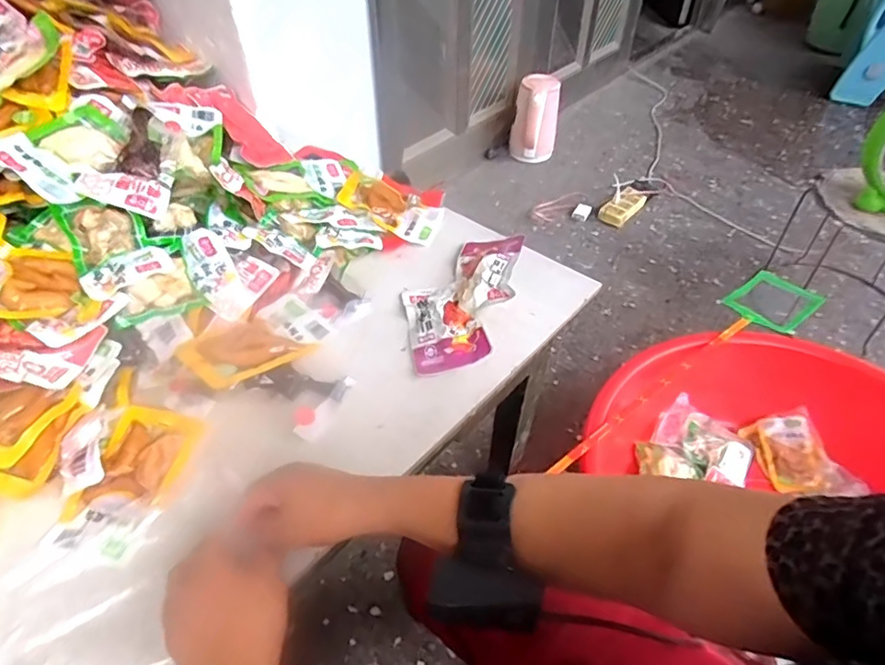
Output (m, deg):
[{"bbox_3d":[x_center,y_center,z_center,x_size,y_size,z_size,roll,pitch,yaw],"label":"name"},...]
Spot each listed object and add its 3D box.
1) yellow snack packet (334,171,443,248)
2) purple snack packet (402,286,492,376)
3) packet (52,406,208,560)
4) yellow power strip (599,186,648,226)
[{"bbox_3d":[-0.069,-0.173,0.742,0.139,0.011,0.081,28,54,-5],"label":"yellow snack packet"},{"bbox_3d":[-0.002,-0.012,0.600,0.077,0.018,0.137,-10,46,-10],"label":"purple snack packet"},{"bbox_3d":[-0.270,0.123,0.470,0.084,0.009,0.135,8,46,8],"label":"packet"},{"bbox_3d":[0.533,-0.373,1.596,0.079,0.030,0.169,35,55,30],"label":"yellow power strip"}]

